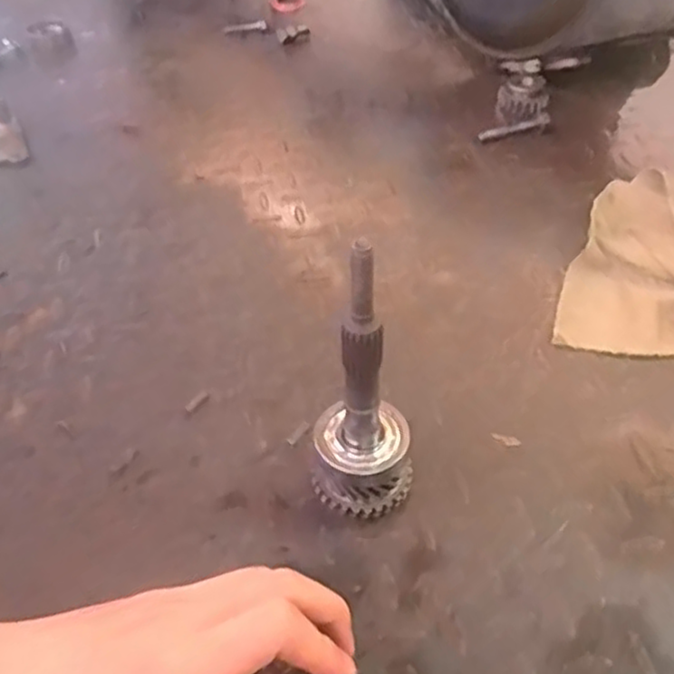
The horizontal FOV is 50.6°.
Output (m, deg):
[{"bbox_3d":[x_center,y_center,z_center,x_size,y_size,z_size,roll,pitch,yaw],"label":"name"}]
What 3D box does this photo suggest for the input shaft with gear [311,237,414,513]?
[{"bbox_3d":[0.013,0.029,0.353,0.050,0.175,0.043,1,46,3],"label":"input shaft with gear"}]

